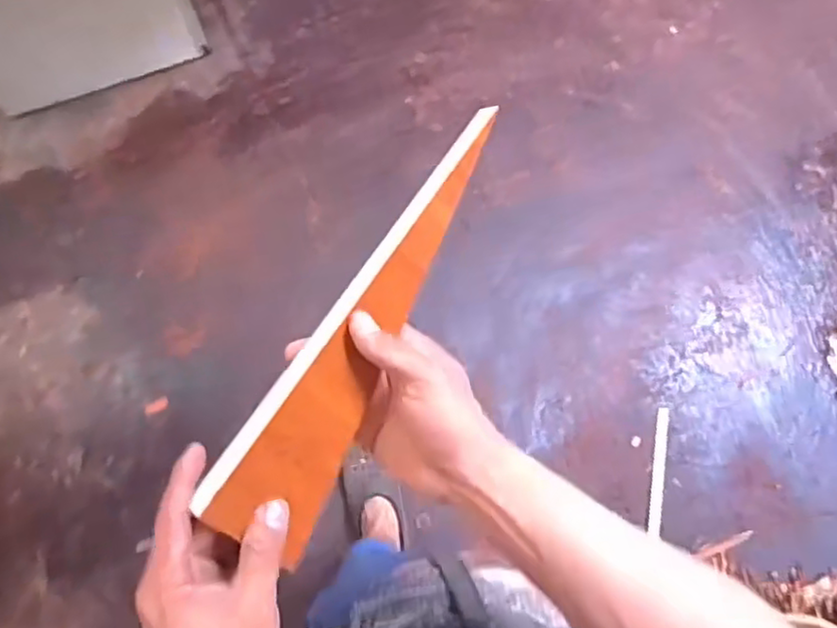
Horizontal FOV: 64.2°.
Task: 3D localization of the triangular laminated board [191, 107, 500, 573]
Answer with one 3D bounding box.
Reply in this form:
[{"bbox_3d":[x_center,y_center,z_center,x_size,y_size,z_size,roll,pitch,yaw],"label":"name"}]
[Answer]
[{"bbox_3d":[-0.031,-0.003,0.432,0.072,0.015,0.314,35,76,-30],"label":"triangular laminated board"}]

